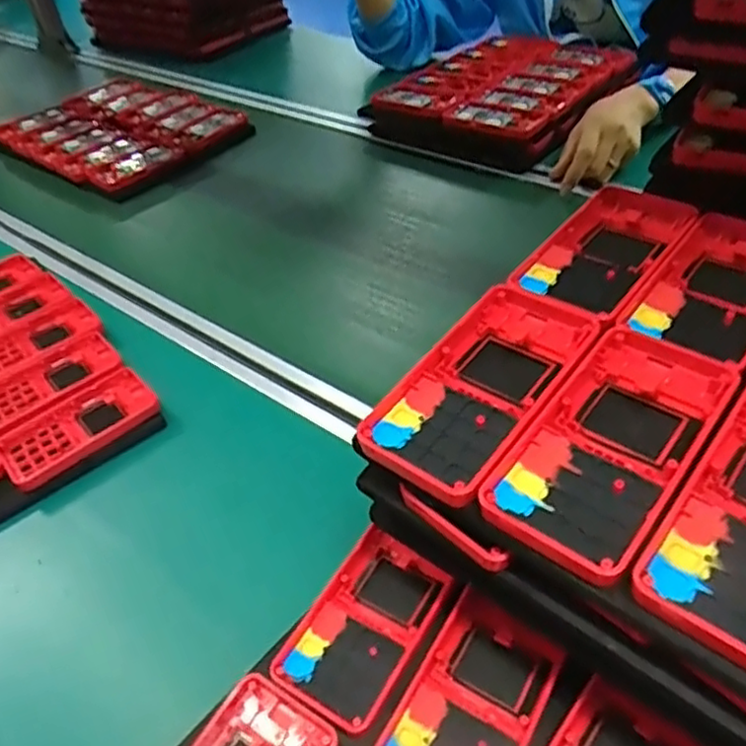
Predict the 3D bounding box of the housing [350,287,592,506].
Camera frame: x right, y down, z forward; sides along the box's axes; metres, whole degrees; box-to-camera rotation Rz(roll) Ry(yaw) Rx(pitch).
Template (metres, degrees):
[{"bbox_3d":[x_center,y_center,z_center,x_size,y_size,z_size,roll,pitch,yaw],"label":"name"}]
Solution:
[{"bbox_3d":[0.055,0.005,0.325,0.063,0.017,0.128,27,52,31],"label":"housing"}]

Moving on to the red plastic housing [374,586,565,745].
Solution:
[{"bbox_3d":[0.051,0.166,0.343,0.062,0.018,0.112,18,45,30],"label":"red plastic housing"}]

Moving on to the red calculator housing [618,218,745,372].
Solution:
[{"bbox_3d":[0.182,-0.045,0.356,0.061,0.014,0.122,27,52,31],"label":"red calculator housing"}]

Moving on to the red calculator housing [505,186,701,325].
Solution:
[{"bbox_3d":[0.133,-0.065,0.387,0.061,0.024,0.121,25,51,30],"label":"red calculator housing"}]

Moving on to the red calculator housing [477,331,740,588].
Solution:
[{"bbox_3d":[0.105,0.026,0.293,0.062,0.015,0.129,27,52,31],"label":"red calculator housing"}]

